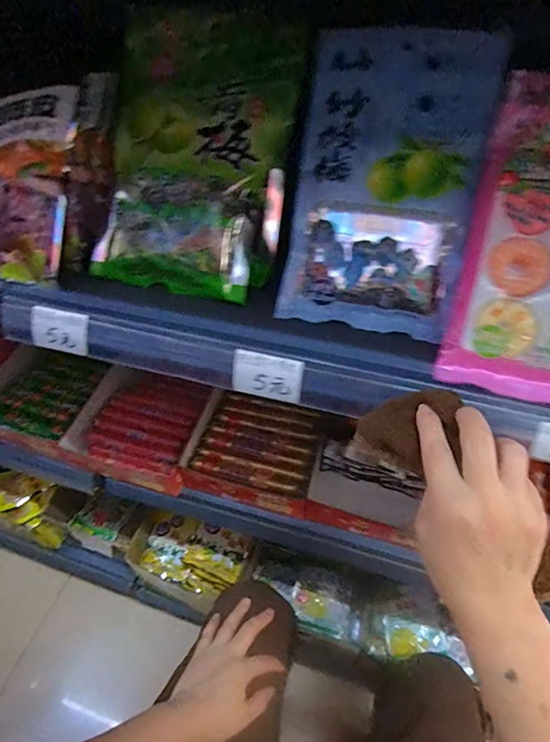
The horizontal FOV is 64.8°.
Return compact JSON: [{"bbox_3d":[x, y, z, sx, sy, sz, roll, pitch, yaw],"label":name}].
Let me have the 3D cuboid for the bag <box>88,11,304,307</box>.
[{"bbox_3d":[-0.081,-0.214,0.434,0.179,0.269,0.051,11,3,10],"label":"bag"}]

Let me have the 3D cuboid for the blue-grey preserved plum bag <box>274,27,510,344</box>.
[{"bbox_3d":[0.104,-0.179,0.403,0.162,0.021,0.277,10,92,12],"label":"blue-grey preserved plum bag"}]

